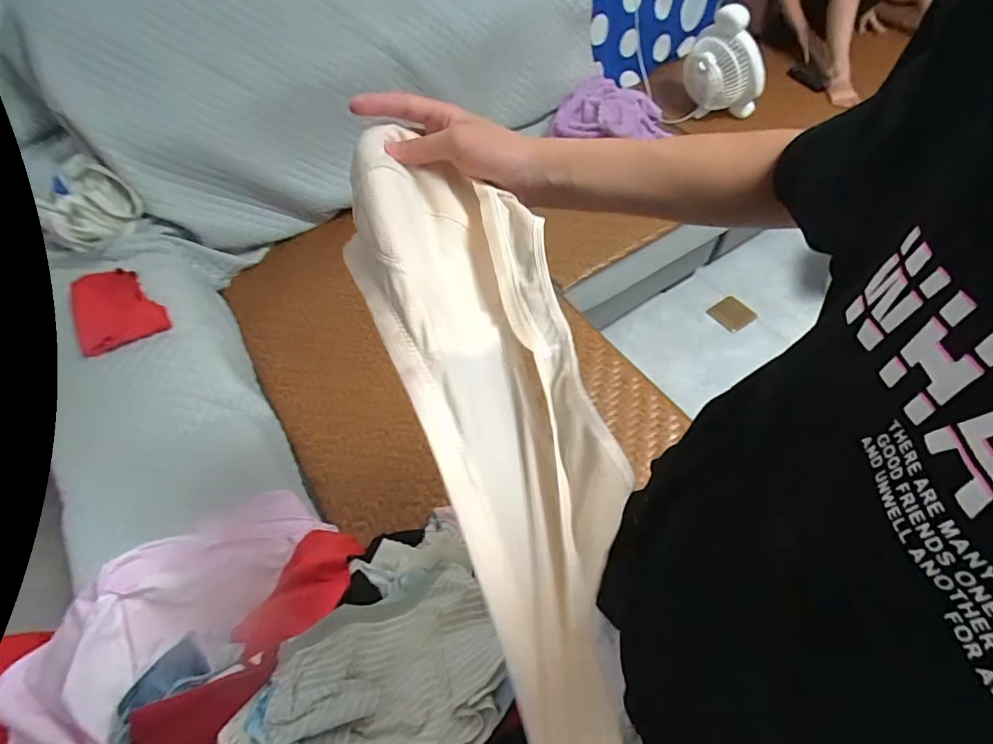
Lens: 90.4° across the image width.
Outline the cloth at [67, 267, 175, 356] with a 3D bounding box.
[{"bbox_3d":[-0.720,-0.125,0.934,0.145,0.035,0.163,-24,78,-19],"label":"cloth"}]

